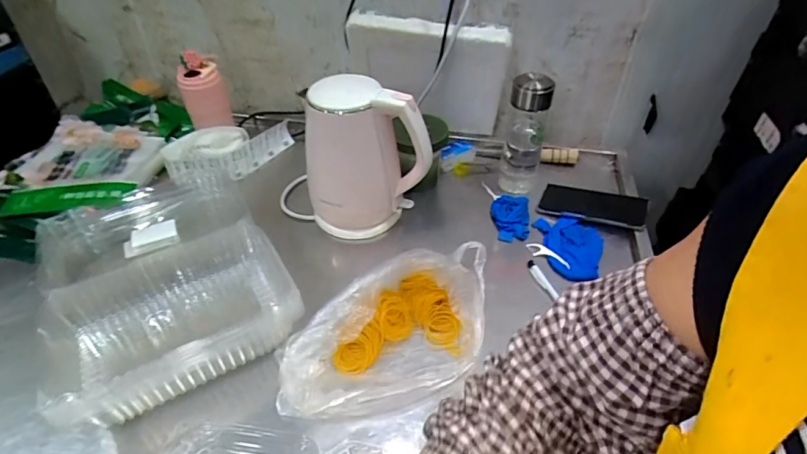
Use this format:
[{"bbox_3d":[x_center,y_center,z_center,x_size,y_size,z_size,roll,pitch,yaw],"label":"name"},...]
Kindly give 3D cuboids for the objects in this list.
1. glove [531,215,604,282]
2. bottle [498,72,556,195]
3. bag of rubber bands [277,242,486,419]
[{"bbox_3d":[0.263,0.029,0.714,0.087,0.019,0.128,-5,42,-5],"label":"glove"},{"bbox_3d":[0.204,-0.160,0.783,0.070,0.209,0.076,14,44,16],"label":"bottle"},{"bbox_3d":[-0.007,0.126,0.581,0.310,0.077,0.170,-16,44,-17],"label":"bag of rubber bands"}]

